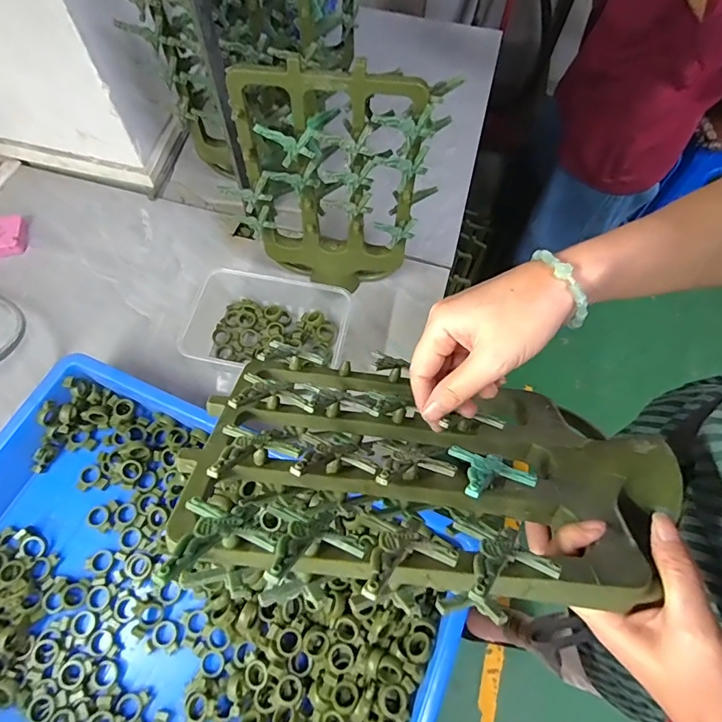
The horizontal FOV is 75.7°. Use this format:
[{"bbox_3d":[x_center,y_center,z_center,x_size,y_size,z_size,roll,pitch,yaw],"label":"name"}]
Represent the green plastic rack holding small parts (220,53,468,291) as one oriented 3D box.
[{"bbox_3d":[-0.032,-0.204,0.604,0.221,0.337,0.066,10,64,4],"label":"green plastic rack holding small parts"}]

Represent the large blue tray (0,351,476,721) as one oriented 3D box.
[{"bbox_3d":[-0.202,0.258,0.511,0.571,0.077,0.365,24,66,10],"label":"large blue tray"}]

